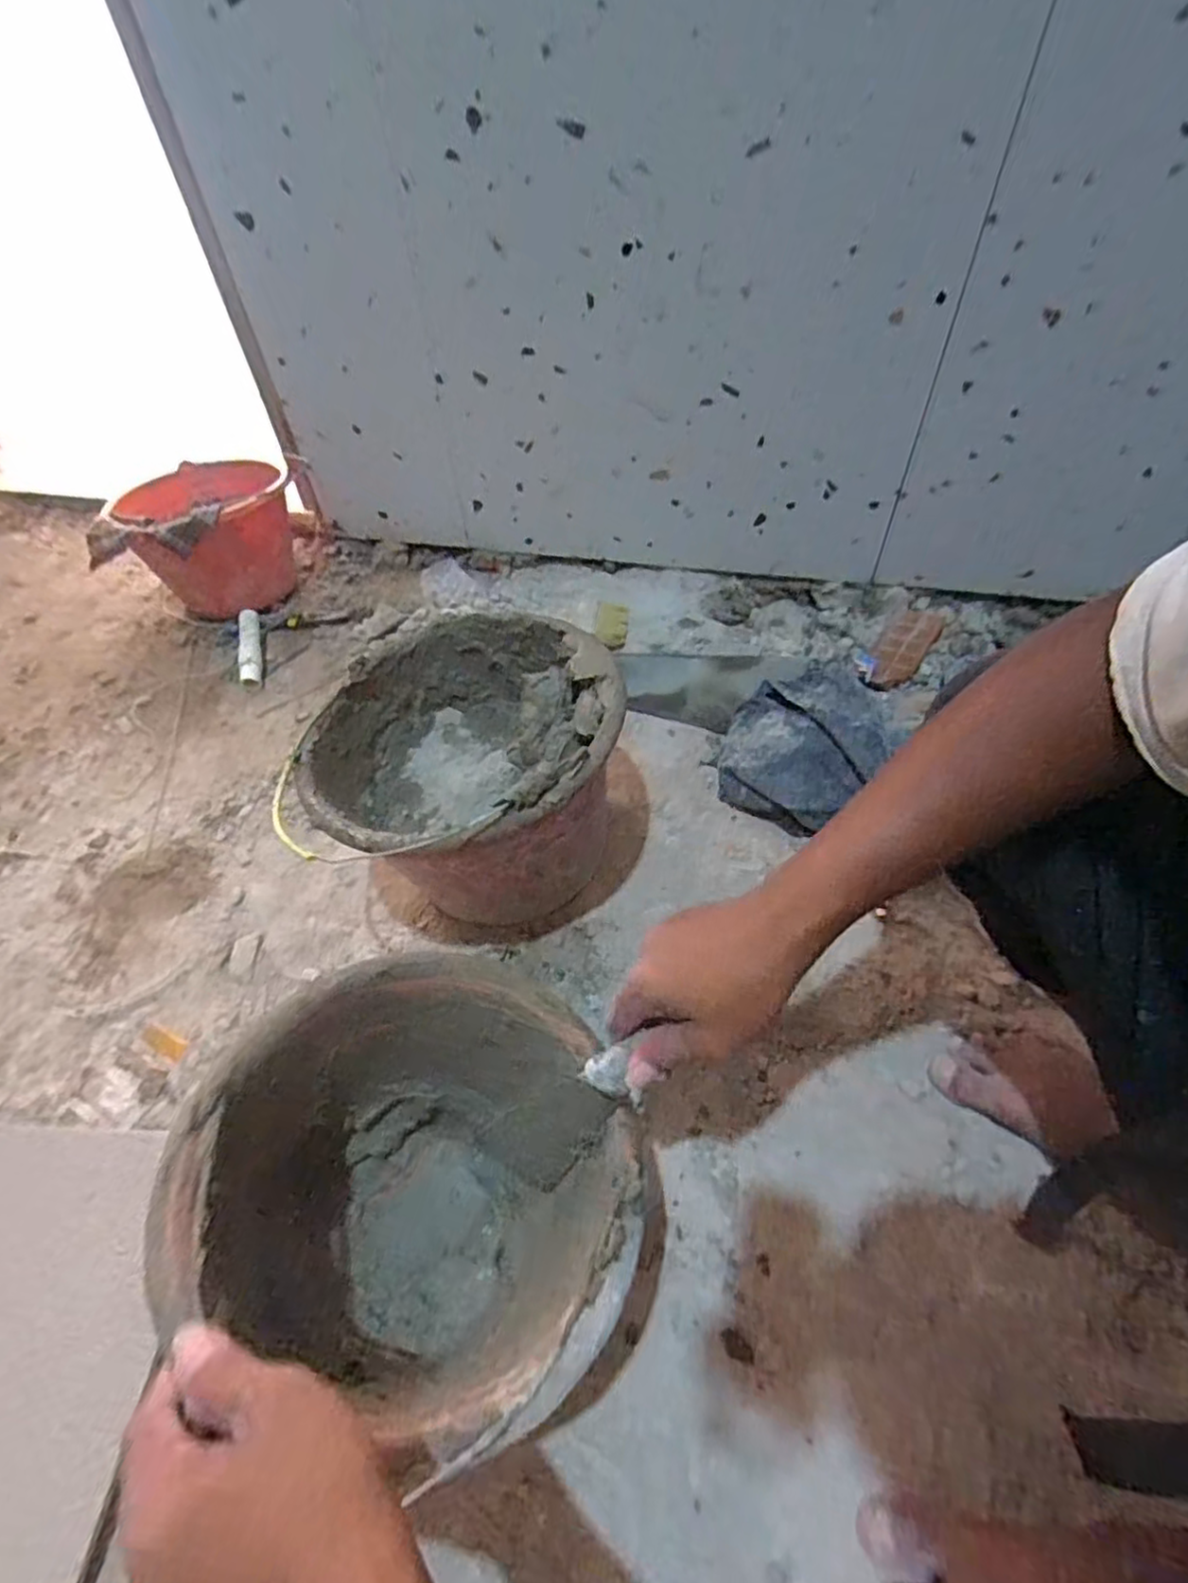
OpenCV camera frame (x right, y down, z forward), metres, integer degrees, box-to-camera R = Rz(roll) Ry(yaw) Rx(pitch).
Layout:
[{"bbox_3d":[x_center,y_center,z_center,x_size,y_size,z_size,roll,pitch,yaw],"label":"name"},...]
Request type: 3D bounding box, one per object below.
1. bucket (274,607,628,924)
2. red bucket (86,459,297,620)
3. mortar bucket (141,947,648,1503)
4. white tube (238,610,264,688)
[{"bbox_3d":[-0.110,-0.016,0.635,0.259,0.188,0.270,-2,50,2],"label":"bucket"},{"bbox_3d":[-0.564,-0.365,1.005,0.235,0.167,0.227,-13,51,-8],"label":"red bucket"},{"bbox_3d":[-0.119,0.258,0.419,0.247,0.176,0.247,-4,42,-31],"label":"mortar bucket"},{"bbox_3d":[-0.483,-0.202,0.958,0.033,0.035,0.140,-16,51,-10],"label":"white tube"}]

